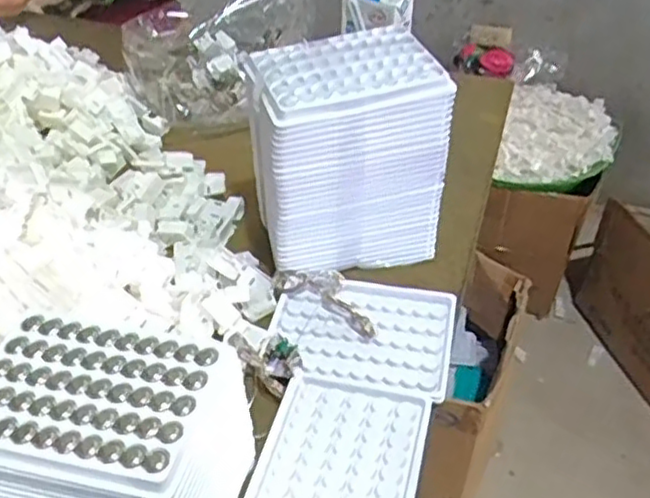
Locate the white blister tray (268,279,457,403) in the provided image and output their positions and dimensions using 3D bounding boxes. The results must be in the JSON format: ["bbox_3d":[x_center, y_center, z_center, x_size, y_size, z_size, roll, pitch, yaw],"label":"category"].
[{"bbox_3d":[0.026,0.060,0.501,0.128,0.008,0.097,8,43,10],"label":"white blister tray"}]

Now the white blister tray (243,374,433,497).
[{"bbox_3d":[0.006,0.134,0.417,0.096,0.006,0.129,10,43,12],"label":"white blister tray"}]

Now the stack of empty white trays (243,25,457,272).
[{"bbox_3d":[0.011,-0.069,0.529,0.137,0.150,0.093,-14,44,-14],"label":"stack of empty white trays"}]

